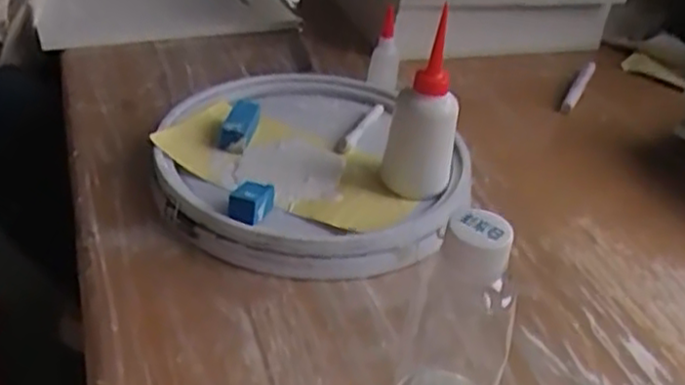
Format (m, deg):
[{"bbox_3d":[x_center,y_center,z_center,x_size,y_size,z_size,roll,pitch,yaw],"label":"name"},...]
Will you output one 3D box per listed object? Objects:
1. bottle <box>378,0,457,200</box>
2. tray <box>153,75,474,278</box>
[{"bbox_3d":[0.072,-0.072,0.620,0.061,0.173,0.059,11,35,6],"label":"bottle"},{"bbox_3d":[-0.035,-0.031,0.682,0.281,0.049,0.302,-13,39,-26],"label":"tray"}]

